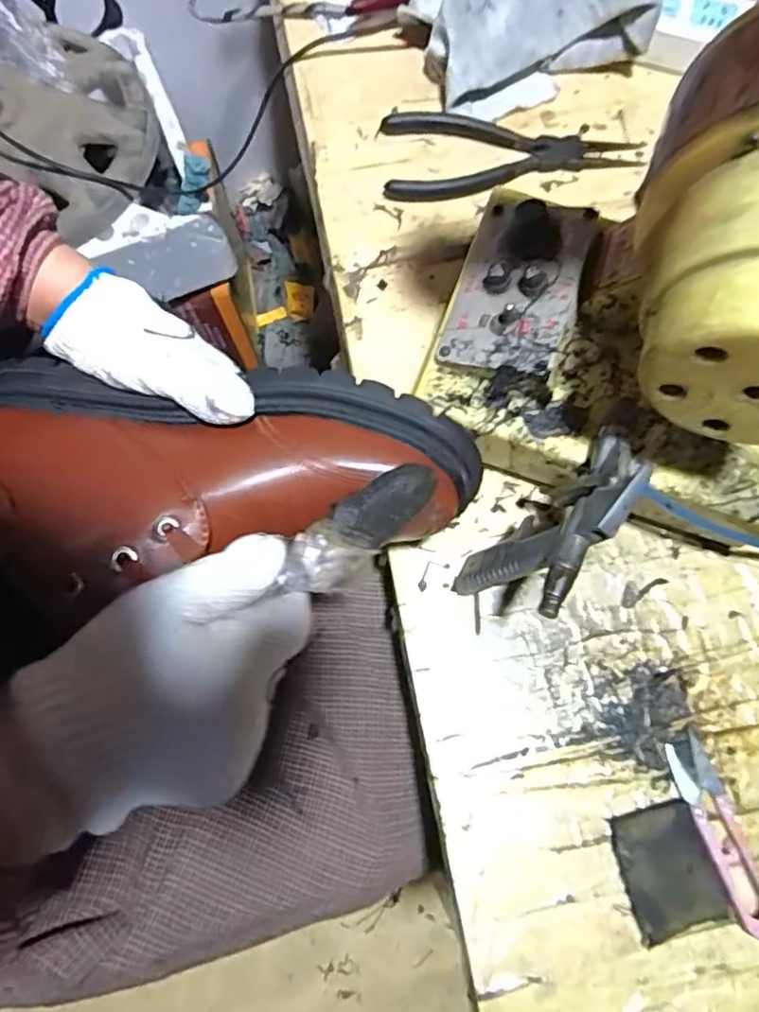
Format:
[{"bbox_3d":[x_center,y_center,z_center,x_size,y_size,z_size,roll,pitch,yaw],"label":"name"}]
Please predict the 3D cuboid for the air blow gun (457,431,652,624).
[{"bbox_3d":[0.097,0.016,0.329,0.028,0.093,0.114,35,93,-17],"label":"air blow gun"}]

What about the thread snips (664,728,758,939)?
[{"bbox_3d":[0.190,0.181,0.336,0.026,0.008,0.101,-18,74,-5],"label":"thread snips"}]

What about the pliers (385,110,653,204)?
[{"bbox_3d":[0.101,-0.271,0.462,0.194,0.012,0.073,-5,73,-2],"label":"pliers"}]

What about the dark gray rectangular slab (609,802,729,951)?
[{"bbox_3d":[0.155,0.198,0.330,0.046,0.007,0.061,-13,74,-4],"label":"dark gray rectangular slab"}]

